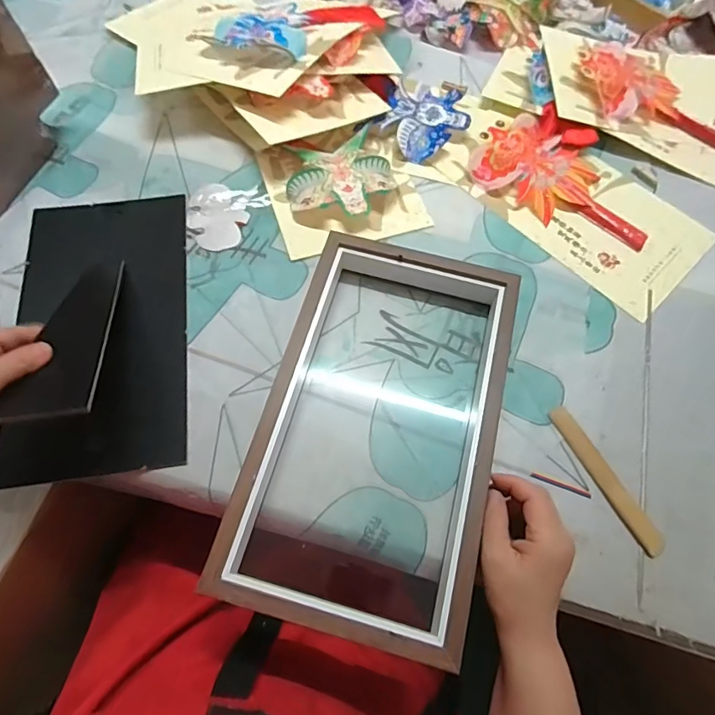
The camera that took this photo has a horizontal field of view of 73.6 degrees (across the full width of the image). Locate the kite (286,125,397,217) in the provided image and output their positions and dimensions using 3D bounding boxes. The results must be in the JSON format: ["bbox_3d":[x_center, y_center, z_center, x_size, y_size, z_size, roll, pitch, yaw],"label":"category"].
[{"bbox_3d":[-0.019,-0.220,0.570,0.121,0.022,0.130,0,65,-1],"label":"kite"}]

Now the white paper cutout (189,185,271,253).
[{"bbox_3d":[-0.159,-0.169,0.557,0.081,0.006,0.096,27,68,11],"label":"white paper cutout"}]

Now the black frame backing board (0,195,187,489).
[{"bbox_3d":[-0.264,-0.052,0.471,0.170,0.094,0.319,-10,59,-5],"label":"black frame backing board"}]

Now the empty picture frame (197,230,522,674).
[{"bbox_3d":[0.022,0.054,0.436,0.198,0.051,0.351,15,67,5],"label":"empty picture frame"}]

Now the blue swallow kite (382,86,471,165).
[{"bbox_3d":[0.088,-0.302,0.615,0.102,0.021,0.111,11,66,4],"label":"blue swallow kite"}]

